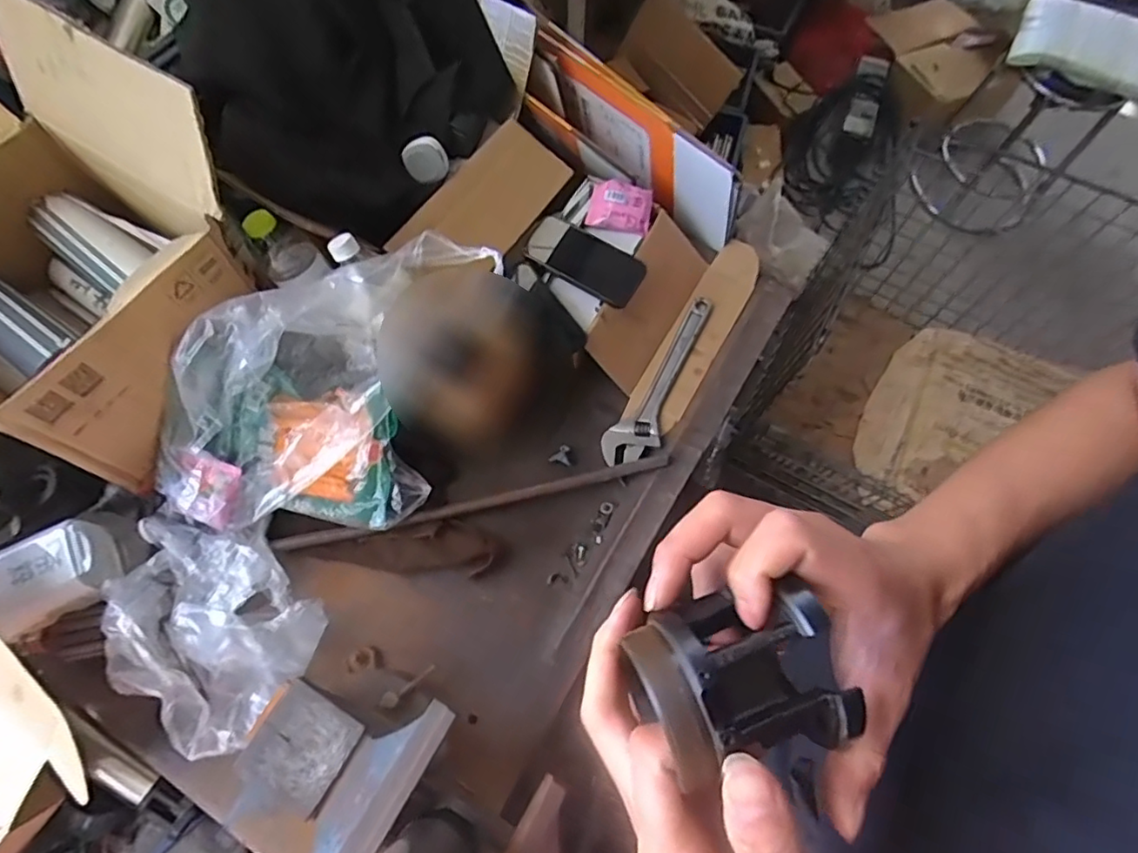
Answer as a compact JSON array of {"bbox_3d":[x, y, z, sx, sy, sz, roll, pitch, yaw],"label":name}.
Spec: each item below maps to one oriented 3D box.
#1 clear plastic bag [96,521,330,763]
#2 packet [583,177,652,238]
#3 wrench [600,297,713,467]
[{"bbox_3d":[-0.403,0.213,0.648,0.263,0.081,0.197,35,71,12],"label":"clear plastic bag"},{"bbox_3d":[0.074,-0.315,0.845,0.088,0.031,0.068,10,68,3],"label":"packet"},{"bbox_3d":[0.139,-0.064,0.834,0.063,0.014,0.290,30,70,10],"label":"wrench"}]

